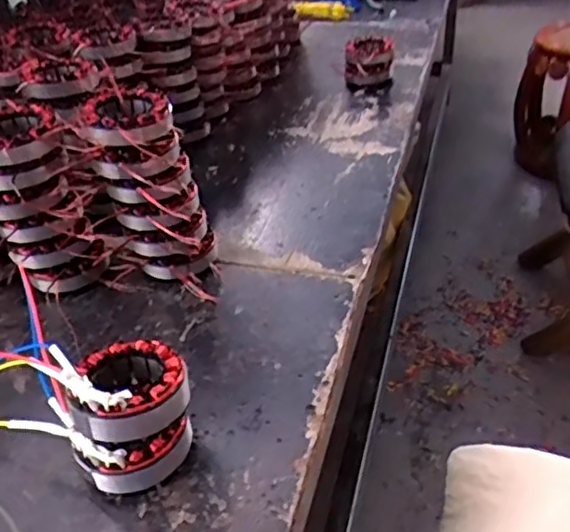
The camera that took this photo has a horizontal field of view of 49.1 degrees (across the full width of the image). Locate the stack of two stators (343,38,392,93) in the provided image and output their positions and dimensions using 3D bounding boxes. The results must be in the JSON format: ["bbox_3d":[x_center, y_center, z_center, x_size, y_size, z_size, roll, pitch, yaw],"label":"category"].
[{"bbox_3d":[0.147,-0.356,1.102,0.084,0.064,0.084,0,36,6],"label":"stack of two stators"}]

